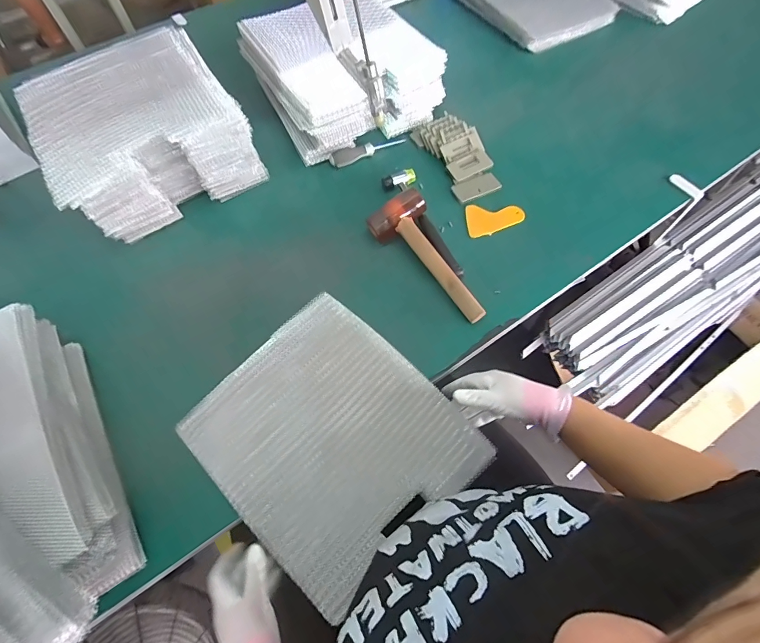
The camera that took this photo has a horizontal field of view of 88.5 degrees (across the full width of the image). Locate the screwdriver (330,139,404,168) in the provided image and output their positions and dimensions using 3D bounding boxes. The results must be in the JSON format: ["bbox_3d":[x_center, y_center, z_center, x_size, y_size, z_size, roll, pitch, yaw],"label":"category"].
[{"bbox_3d":[-0.024,-0.340,0.767,0.158,0.020,0.029,-25,64,-11],"label":"screwdriver"}]

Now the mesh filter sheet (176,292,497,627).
[{"bbox_3d":[-0.065,0.149,0.517,0.275,0.038,0.313,-41,68,-17],"label":"mesh filter sheet"}]

